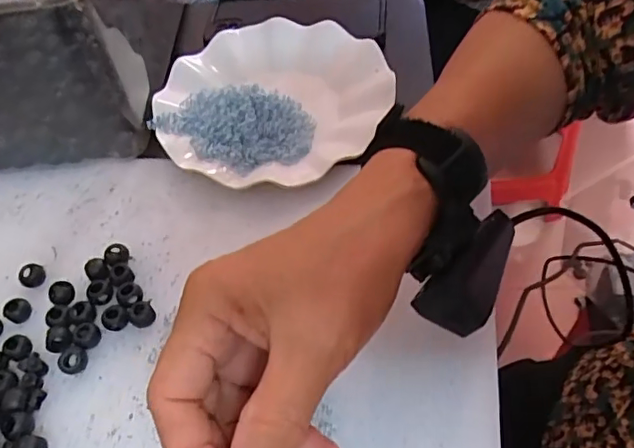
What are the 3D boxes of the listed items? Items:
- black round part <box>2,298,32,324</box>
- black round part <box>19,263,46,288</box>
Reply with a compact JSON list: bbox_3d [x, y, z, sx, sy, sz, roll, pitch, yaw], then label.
[{"bbox_3d":[-0.188,0.054,0.348,0.013,0.011,0.015,34,64,26],"label":"black round part"},{"bbox_3d":[-0.186,0.034,0.364,0.015,0.011,0.013,-30,57,-15],"label":"black round part"}]

